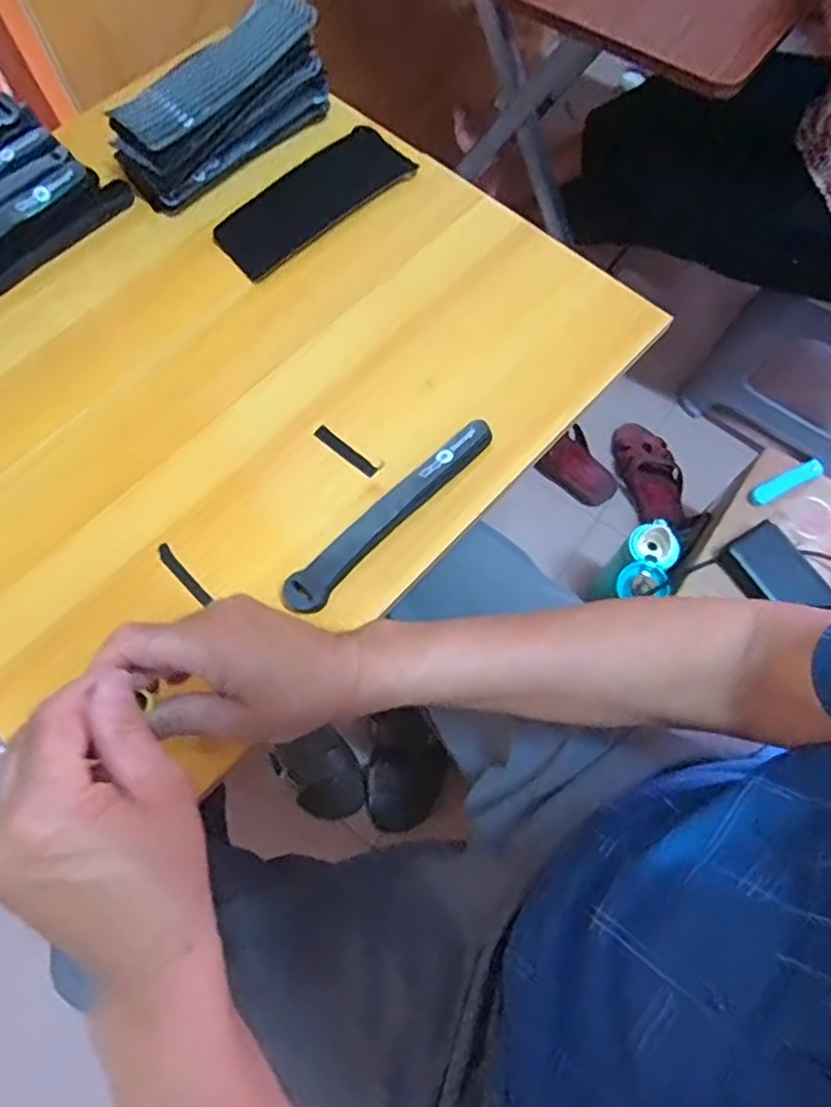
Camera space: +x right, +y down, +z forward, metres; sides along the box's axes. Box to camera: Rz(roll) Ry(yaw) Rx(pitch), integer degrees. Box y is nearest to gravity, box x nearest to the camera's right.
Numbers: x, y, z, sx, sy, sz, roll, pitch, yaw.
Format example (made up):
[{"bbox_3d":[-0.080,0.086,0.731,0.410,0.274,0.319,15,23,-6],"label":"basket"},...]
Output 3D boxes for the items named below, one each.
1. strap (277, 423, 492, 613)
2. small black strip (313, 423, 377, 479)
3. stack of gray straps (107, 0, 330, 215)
[{"bbox_3d":[-0.016,-0.030,0.465,0.197,0.012,0.028,-43,75,-14],"label":"strap"},{"bbox_3d":[-0.056,-0.082,0.503,0.061,0.004,0.011,39,75,14],"label":"small black strip"},{"bbox_3d":[-0.174,-0.407,0.572,0.204,0.075,0.058,-43,75,-14],"label":"stack of gray straps"}]

